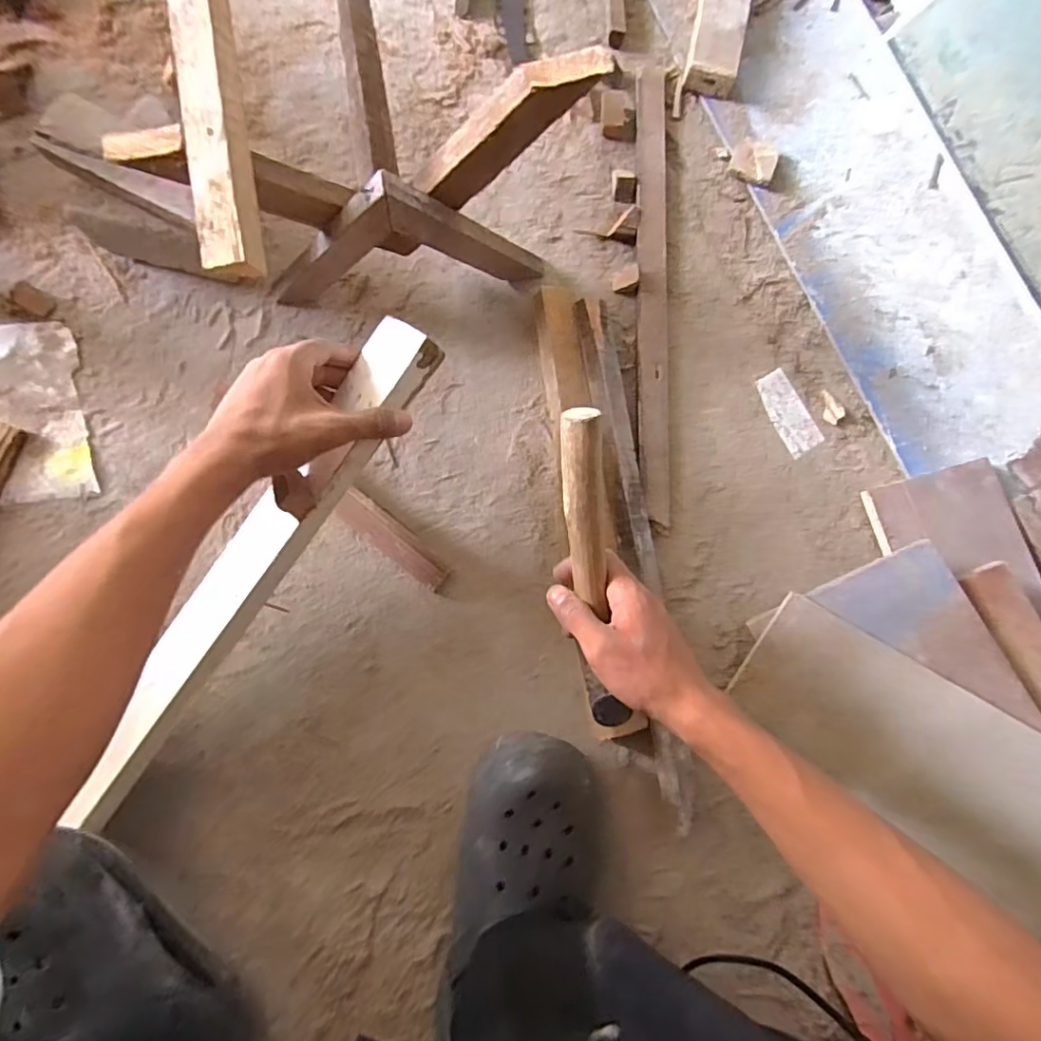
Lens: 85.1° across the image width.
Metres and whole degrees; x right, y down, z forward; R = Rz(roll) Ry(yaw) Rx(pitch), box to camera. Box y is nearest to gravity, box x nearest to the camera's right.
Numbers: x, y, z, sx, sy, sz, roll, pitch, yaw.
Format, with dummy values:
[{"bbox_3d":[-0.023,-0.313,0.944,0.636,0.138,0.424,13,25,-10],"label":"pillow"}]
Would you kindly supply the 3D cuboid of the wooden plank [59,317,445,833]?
[{"bbox_3d":[-0.209,0.043,0.441,0.068,0.022,0.451,38,94,30],"label":"wooden plank"}]

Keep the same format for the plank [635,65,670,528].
[{"bbox_3d":[0.136,-0.239,0.581,0.033,0.012,0.481,1,83,-3],"label":"plank"}]

